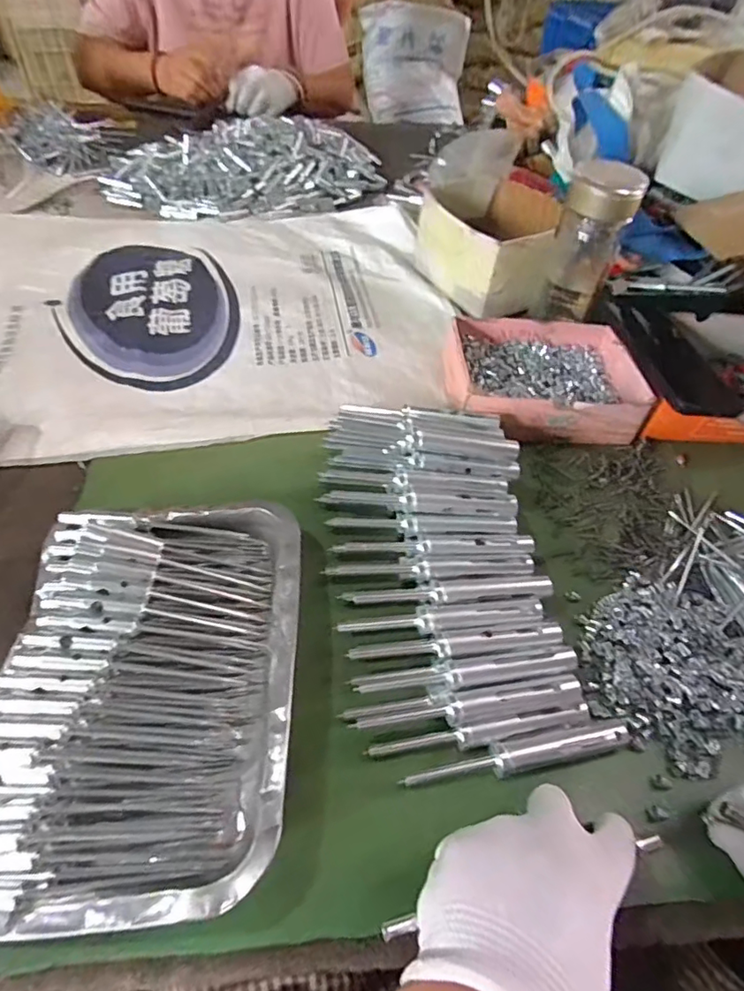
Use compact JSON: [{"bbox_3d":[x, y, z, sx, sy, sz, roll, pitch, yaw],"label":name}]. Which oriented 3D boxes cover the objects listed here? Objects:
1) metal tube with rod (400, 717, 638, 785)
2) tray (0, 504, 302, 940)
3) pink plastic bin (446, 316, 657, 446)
[{"bbox_3d":[0.094,0.159,0.330,0.150,0.014,0.018,-7,53,-11],"label":"metal tube with rod"},{"bbox_3d":[-0.136,0.111,0.333,0.175,0.057,0.244,1,52,-5],"label":"tray"},{"bbox_3d":[0.163,-0.119,0.540,0.181,0.056,0.147,-2,52,-7],"label":"pink plastic bin"}]

